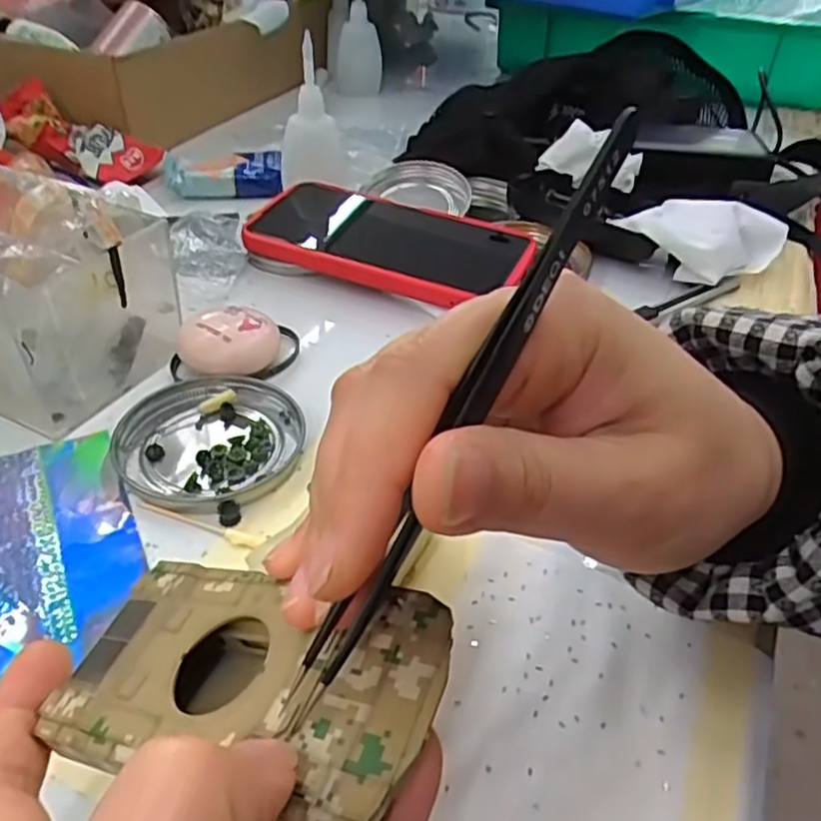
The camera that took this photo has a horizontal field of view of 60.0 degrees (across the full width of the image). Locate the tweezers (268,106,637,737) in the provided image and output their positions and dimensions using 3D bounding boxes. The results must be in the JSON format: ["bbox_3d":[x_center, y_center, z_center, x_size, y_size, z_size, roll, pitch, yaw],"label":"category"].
[{"bbox_3d":[0.009,0.003,0.138,0.008,0.131,0.013,32,6,29],"label":"tweezers"}]

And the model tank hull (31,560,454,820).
[{"bbox_3d":[-0.036,0.062,0.157,0.094,0.019,0.049,-2,34,34],"label":"model tank hull"}]

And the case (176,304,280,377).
[{"bbox_3d":[-0.090,-0.034,0.349,0.043,0.023,0.037,11,41,9],"label":"case"}]

